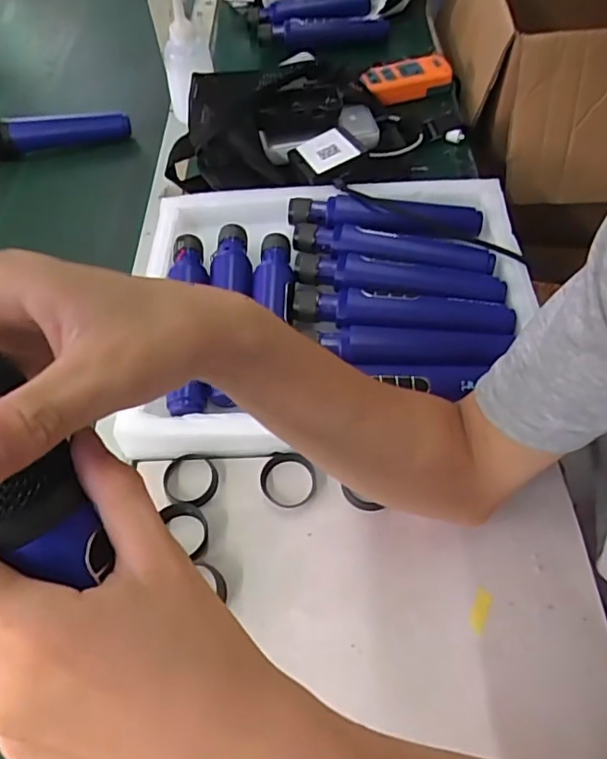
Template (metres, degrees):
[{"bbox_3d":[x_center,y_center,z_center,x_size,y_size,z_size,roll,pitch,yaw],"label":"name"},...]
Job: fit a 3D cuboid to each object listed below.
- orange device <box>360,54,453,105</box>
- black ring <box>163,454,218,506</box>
[{"bbox_3d":[0.137,-0.397,0.727,0.120,0.032,0.048,-17,57,-9],"label":"orange device"},{"bbox_3d":[-0.091,0.080,0.440,0.044,0.008,0.044,-1,55,1],"label":"black ring"}]

